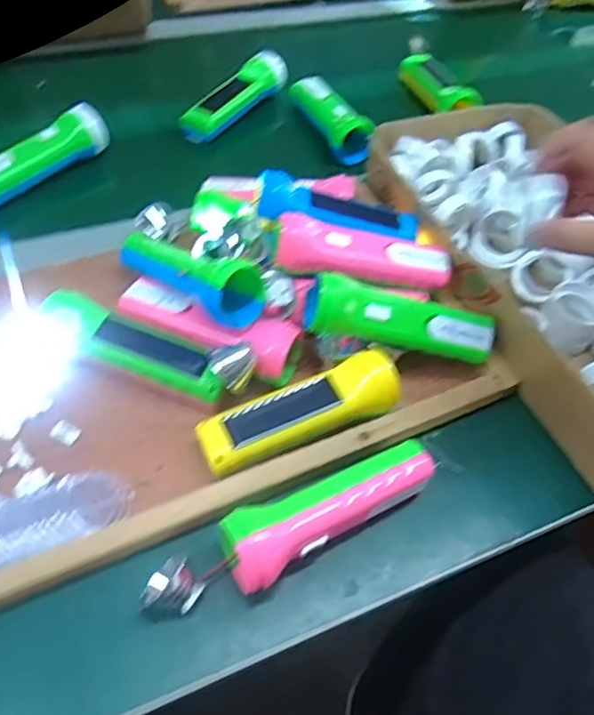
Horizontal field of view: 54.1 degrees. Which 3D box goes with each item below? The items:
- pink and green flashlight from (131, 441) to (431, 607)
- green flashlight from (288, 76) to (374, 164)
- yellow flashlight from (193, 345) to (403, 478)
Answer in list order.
[{"bbox_3d":[0.002,0.113,0.394,0.208,0.042,0.047,-22,57,-21],"label":"pink and green flashlight"},{"bbox_3d":[0.042,-0.304,0.724,0.042,0.042,0.176,-16,55,-17],"label":"green flashlight"},{"bbox_3d":[0.002,0.043,0.452,0.156,0.047,0.048,-18,56,-18],"label":"yellow flashlight"}]

